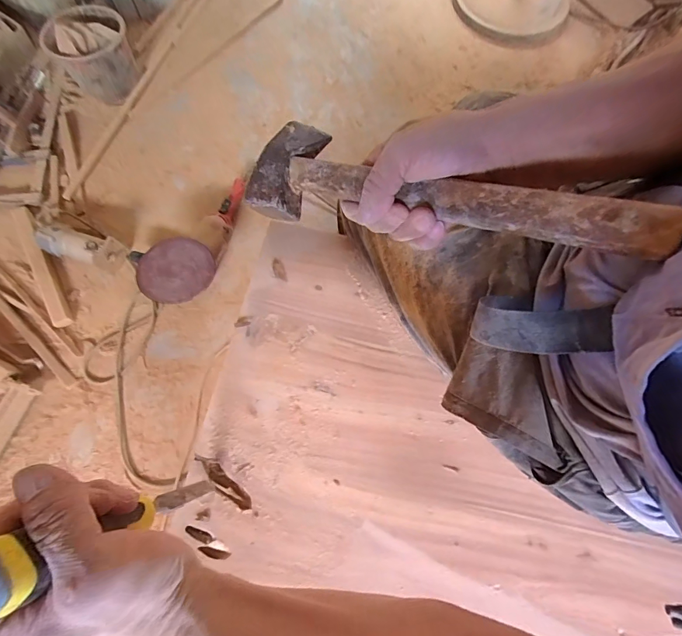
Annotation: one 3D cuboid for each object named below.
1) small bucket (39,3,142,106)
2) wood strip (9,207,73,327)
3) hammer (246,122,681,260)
[{"bbox_3d":[-0.727,-0.769,1.171,0.225,0.217,0.196,-32,73,-13],"label":"small bucket"},{"bbox_3d":[-0.802,-0.150,1.023,0.050,0.023,0.406,-29,73,-12],"label":"wood strip"},{"bbox_3d":[0.067,-0.096,0.302,0.315,0.037,0.085,19,69,25],"label":"hammer"}]

